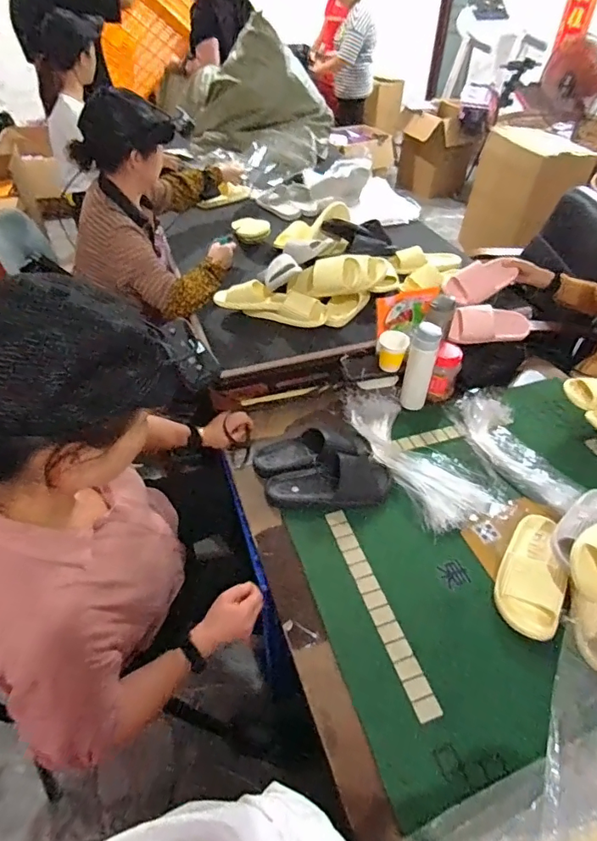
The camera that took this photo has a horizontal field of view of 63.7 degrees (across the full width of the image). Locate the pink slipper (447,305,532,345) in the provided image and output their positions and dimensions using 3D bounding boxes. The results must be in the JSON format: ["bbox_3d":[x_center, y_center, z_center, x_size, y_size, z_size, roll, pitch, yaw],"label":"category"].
[{"bbox_3d":[0.520,-0.262,1.320,0.202,0.103,0.072,0,1,15],"label":"pink slipper"}]

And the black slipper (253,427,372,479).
[{"bbox_3d":[0.034,0.071,1.088,0.264,0.077,0.117,-4,45,-5],"label":"black slipper"}]

